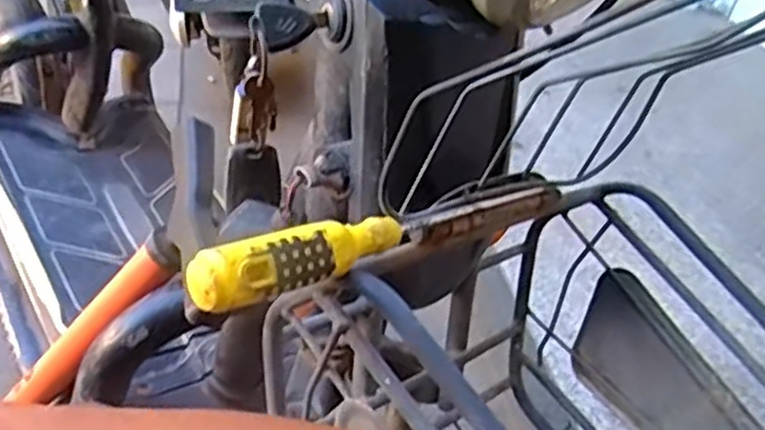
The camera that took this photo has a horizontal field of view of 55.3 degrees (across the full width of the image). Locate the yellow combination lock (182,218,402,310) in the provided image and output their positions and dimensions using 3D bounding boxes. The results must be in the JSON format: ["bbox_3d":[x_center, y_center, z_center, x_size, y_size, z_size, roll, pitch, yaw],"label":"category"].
[{"bbox_3d":[-0.031,0.016,0.316,0.023,0.021,0.111,33,32,34],"label":"yellow combination lock"}]

